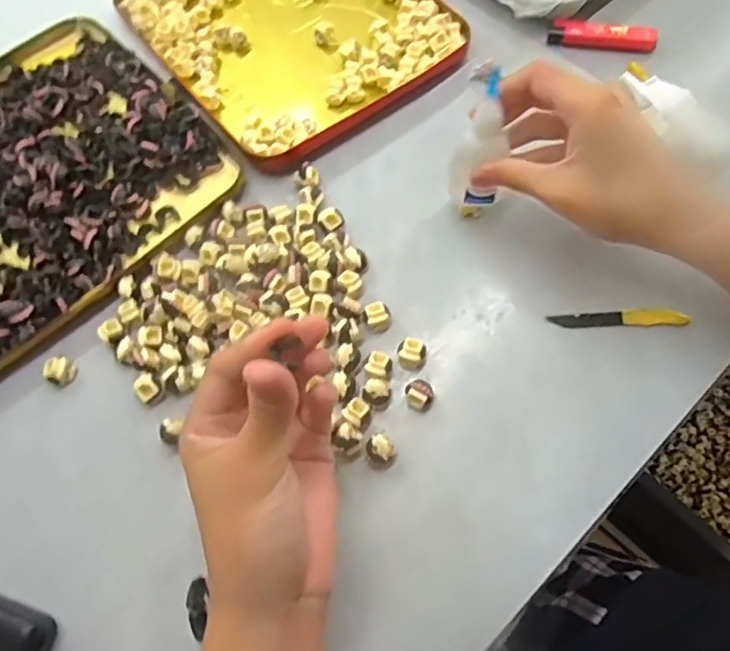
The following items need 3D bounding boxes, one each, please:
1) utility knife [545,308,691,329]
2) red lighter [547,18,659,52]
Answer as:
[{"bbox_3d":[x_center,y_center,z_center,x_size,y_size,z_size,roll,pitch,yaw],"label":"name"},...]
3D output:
[{"bbox_3d":[0.152,-0.005,0.349,0.080,0.007,0.011,-2,66,4],"label":"utility knife"},{"bbox_3d":[0.180,-0.220,0.438,0.076,0.013,0.019,5,61,4],"label":"red lighter"}]

